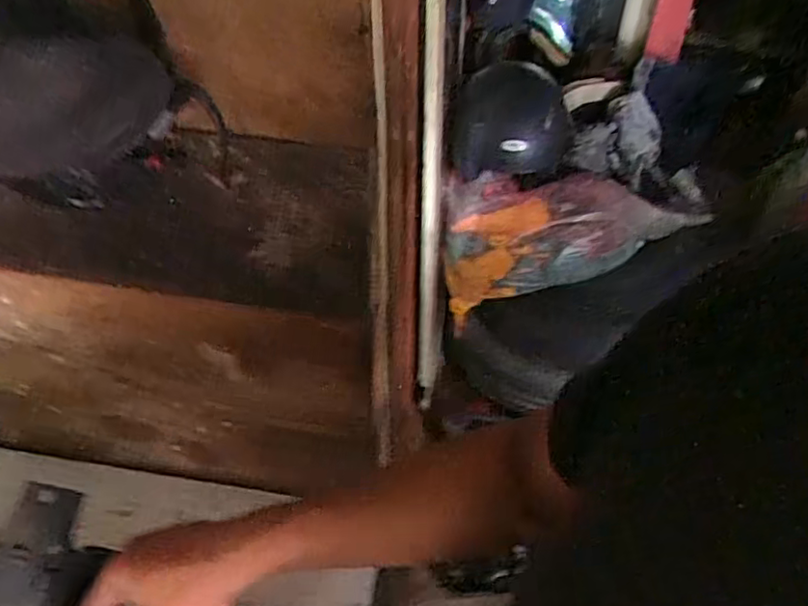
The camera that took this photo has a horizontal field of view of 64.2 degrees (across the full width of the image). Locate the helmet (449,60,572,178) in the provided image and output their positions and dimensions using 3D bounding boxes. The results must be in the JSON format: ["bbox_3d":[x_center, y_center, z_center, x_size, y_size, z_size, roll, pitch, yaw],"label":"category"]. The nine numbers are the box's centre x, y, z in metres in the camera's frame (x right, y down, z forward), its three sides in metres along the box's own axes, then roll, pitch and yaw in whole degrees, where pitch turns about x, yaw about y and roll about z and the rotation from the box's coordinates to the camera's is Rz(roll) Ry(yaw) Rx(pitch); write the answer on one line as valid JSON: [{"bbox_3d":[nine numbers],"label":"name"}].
[{"bbox_3d":[0.232,-0.389,1.352,0.231,0.189,0.218,11,45,12],"label":"helmet"}]

